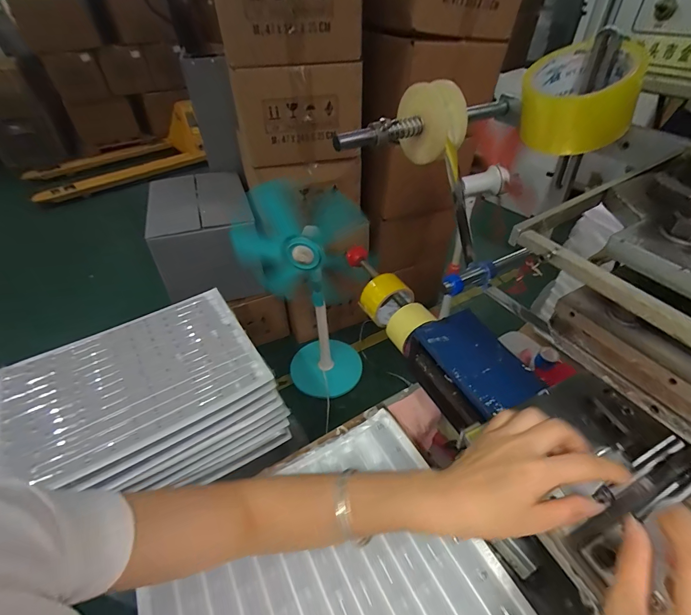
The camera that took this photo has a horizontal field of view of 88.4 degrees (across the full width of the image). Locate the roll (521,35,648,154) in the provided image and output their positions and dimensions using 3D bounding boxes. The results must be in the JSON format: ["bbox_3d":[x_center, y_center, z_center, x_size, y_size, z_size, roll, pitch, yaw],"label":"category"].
[{"bbox_3d":[0.232,-0.212,0.357,0.095,0.068,0.101,8,57,30],"label":"roll"}]

